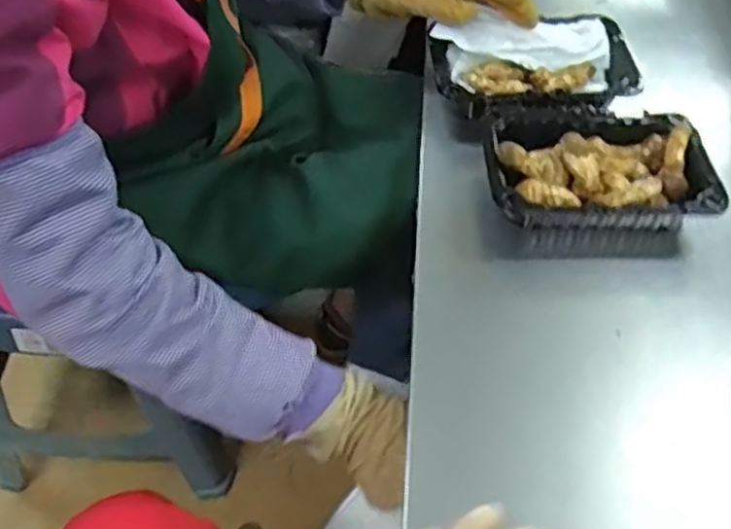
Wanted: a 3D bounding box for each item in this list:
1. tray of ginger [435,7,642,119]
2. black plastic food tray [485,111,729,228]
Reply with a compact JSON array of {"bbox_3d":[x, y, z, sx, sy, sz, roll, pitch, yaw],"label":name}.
[{"bbox_3d":[0.167,-0.185,0.700,0.195,0.041,0.116,-12,51,-11],"label":"tray of ginger"},{"bbox_3d":[0.194,-0.076,0.649,0.186,0.057,0.120,-1,50,-1],"label":"black plastic food tray"}]

